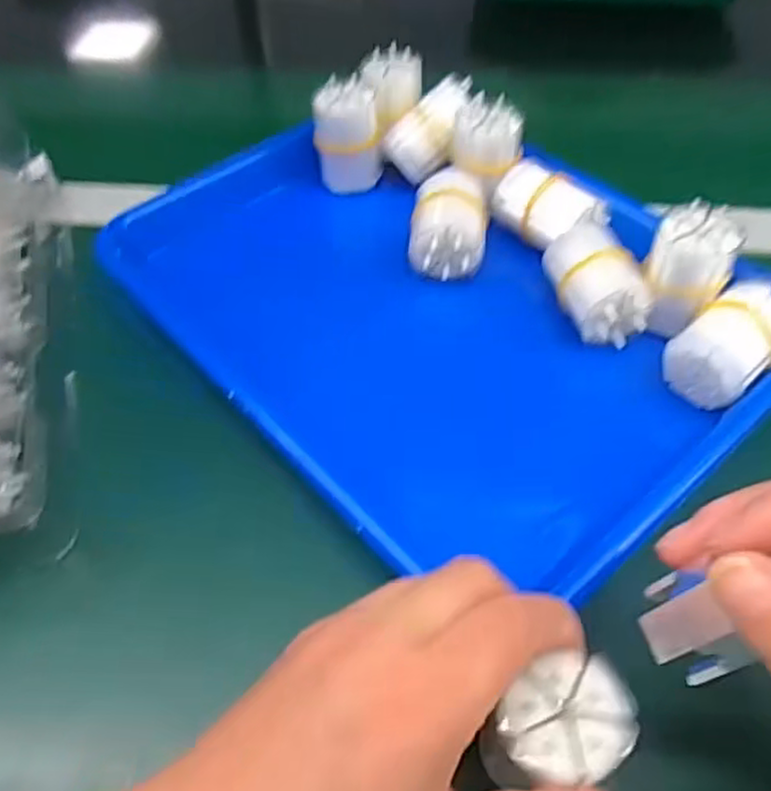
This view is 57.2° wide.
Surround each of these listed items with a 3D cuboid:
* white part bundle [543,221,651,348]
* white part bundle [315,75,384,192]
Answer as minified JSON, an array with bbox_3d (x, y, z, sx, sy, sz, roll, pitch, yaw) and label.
[{"bbox_3d":[0.110,-0.057,0.371,0.043,0.042,0.066,-13,51,-9],"label":"white part bundle"},{"bbox_3d":[-0.023,-0.162,0.445,0.040,0.059,0.034,13,52,12],"label":"white part bundle"}]

